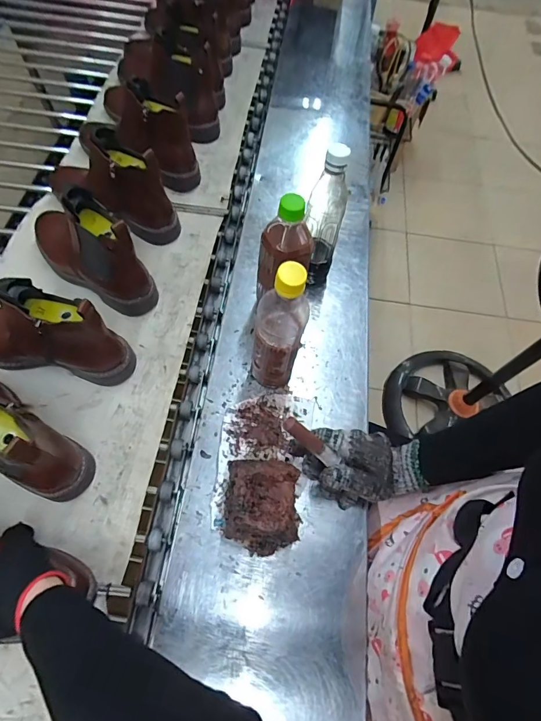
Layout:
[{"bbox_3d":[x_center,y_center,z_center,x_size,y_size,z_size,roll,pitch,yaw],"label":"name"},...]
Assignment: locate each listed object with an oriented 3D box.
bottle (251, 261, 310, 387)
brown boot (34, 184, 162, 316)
[{"bbox_3d":[0.009,-0.031,0.470,0.063,0.212,0.055,13,63,-2],"label":"bottle"},{"bbox_3d":[-0.289,-0.176,0.580,0.239,0.165,0.087,34,65,13],"label":"brown boot"}]

